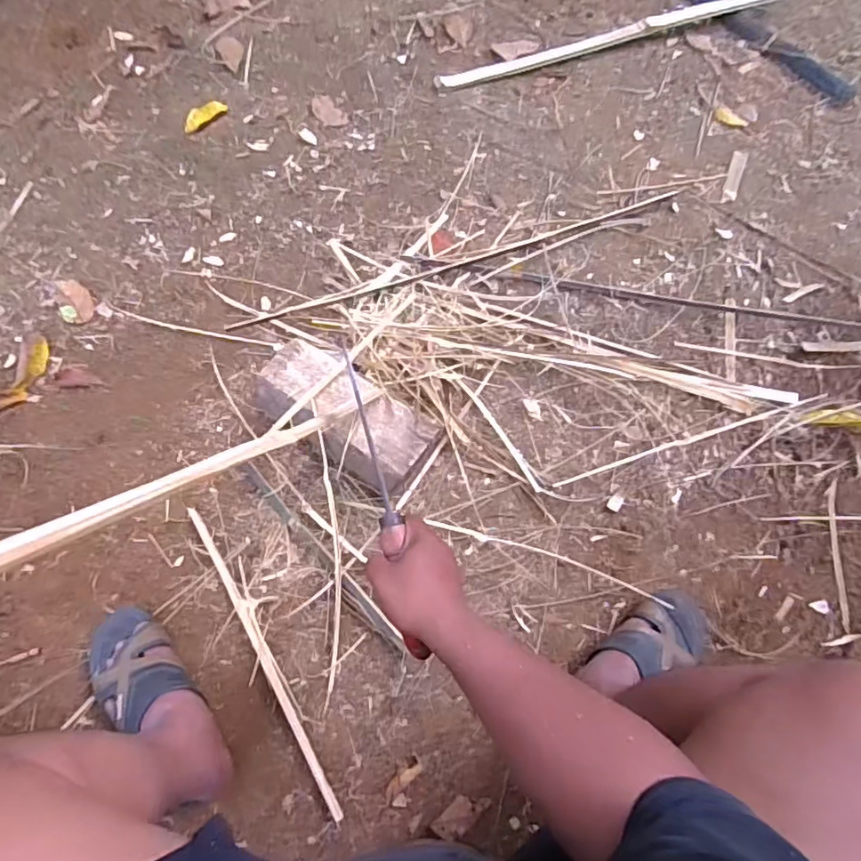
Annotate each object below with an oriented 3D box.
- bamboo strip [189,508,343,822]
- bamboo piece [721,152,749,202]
[{"bbox_3d":[-0.242,0.312,0.824,0.024,0.009,0.470,-29,71,-12],"label":"bamboo strip"},{"bbox_3d":[0.630,-0.526,1.192,0.030,0.019,0.141,20,69,7],"label":"bamboo piece"}]

